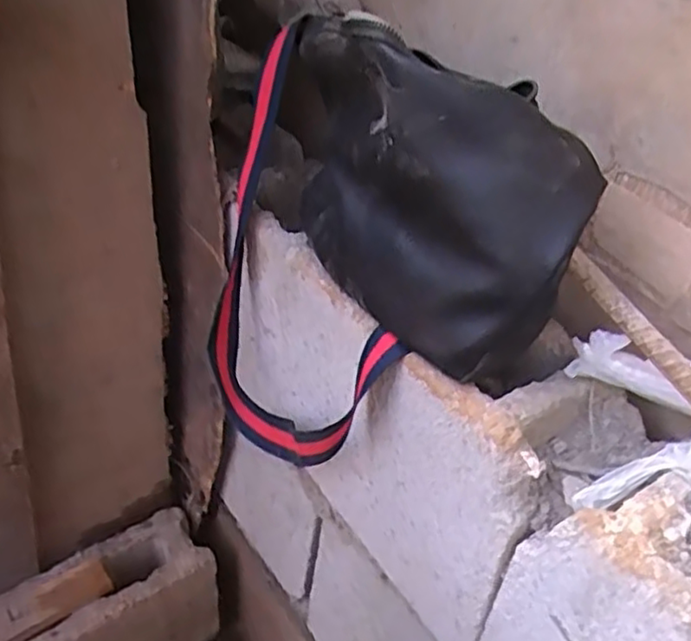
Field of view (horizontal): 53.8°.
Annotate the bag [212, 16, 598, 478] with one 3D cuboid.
[{"bbox_3d":[0.003,-0.032,0.456,0.275,0.305,0.116,33,44,30],"label":"bag"}]

